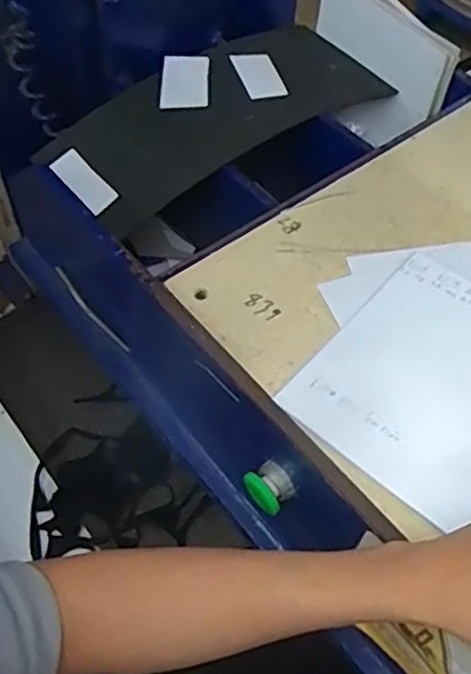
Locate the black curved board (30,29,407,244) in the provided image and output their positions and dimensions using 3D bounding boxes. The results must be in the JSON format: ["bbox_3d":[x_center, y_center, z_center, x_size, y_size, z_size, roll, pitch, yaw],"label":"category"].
[{"bbox_3d":[-0.016,-0.252,0.752,0.398,0.048,0.181,-31,62,-20],"label":"black curved board"}]

